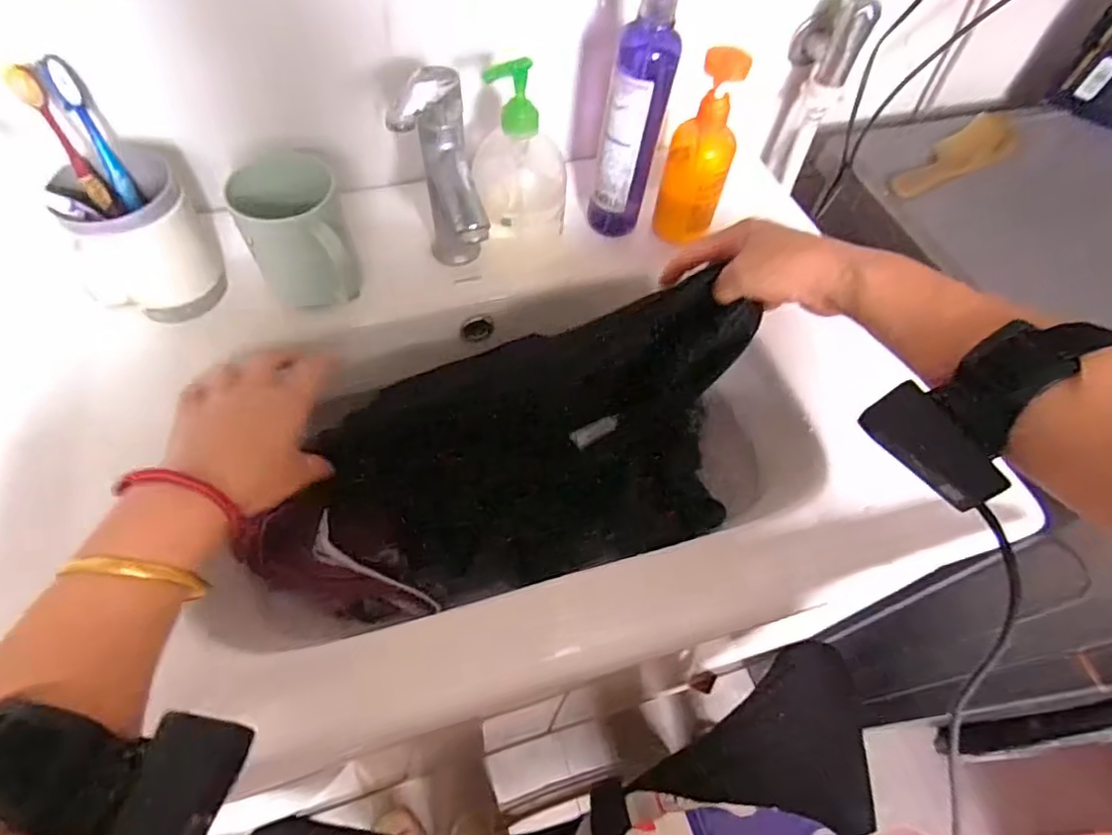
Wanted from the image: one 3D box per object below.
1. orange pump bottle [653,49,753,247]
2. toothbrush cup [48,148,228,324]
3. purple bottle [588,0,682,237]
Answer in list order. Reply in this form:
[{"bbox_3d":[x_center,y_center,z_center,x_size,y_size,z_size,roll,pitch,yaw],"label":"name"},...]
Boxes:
[{"bbox_3d":[0.124,-0.225,0.502,0.056,0.154,0.046,14,58,5],"label":"orange pump bottle"},{"bbox_3d":[-0.330,-0.148,0.470,0.086,0.104,0.096,-24,62,-18],"label":"toothbrush cup"},{"bbox_3d":[0.069,-0.260,0.492,0.052,0.227,0.053,10,57,3],"label":"purple bottle"}]

